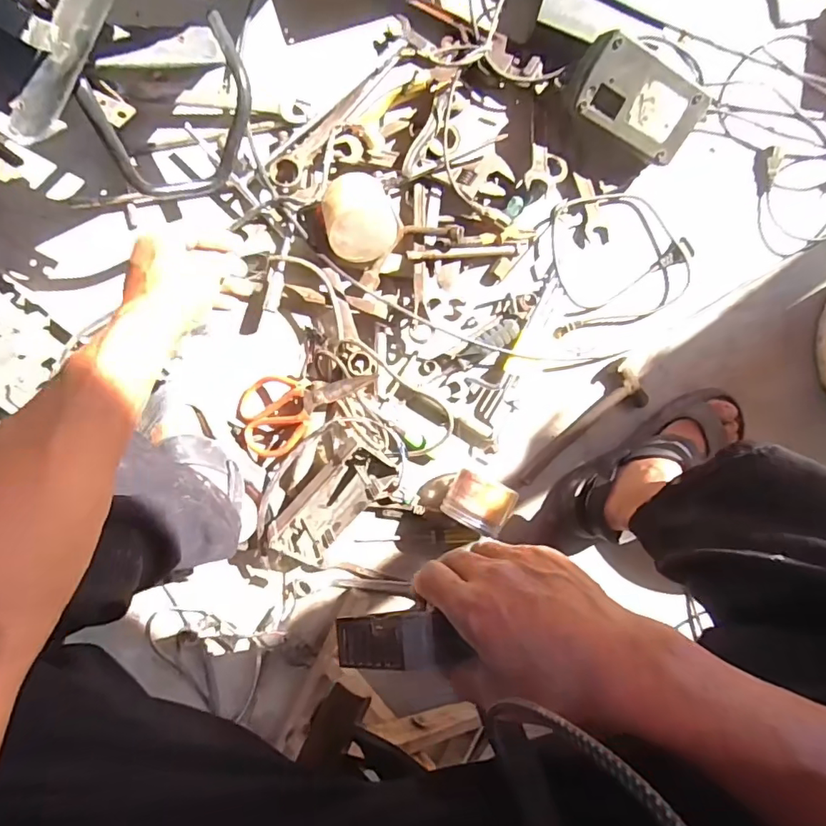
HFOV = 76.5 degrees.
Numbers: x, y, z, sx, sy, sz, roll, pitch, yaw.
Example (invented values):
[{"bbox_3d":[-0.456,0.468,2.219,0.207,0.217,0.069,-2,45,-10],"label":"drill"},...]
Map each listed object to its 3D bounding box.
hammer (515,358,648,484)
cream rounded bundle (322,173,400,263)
[{"bbox_3d":[0.224,0.015,0.715,0.218,0.020,0.069,-38,94,-2],"label":"hammer"},{"bbox_3d":[-0.063,-0.238,0.639,0.085,0.069,0.091,0,92,-4],"label":"cream rounded bundle"}]

